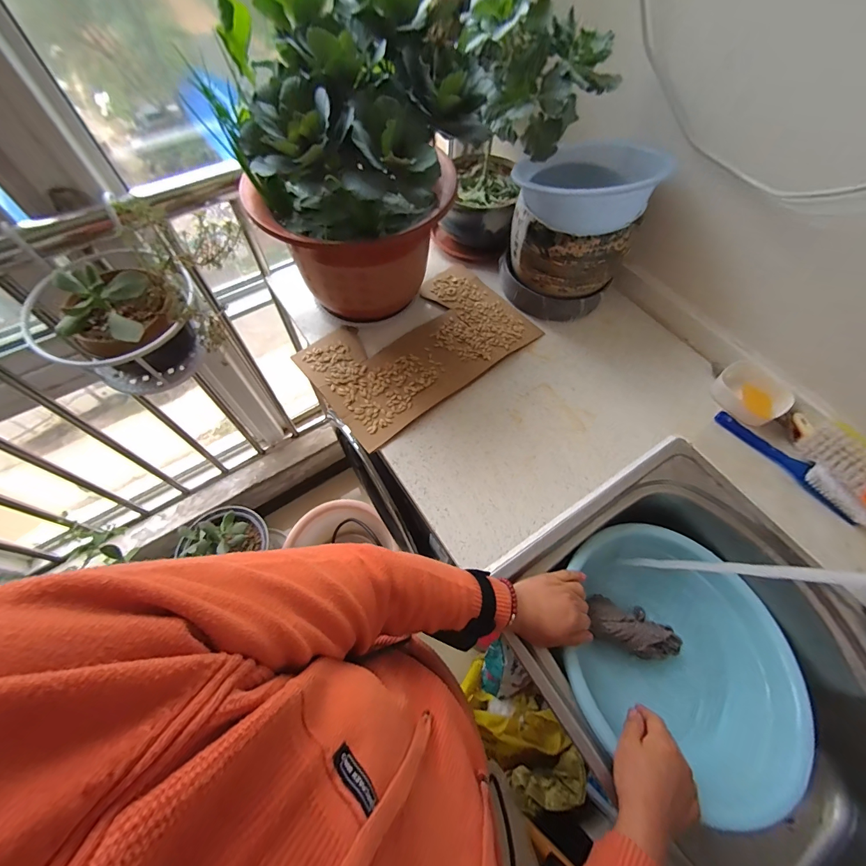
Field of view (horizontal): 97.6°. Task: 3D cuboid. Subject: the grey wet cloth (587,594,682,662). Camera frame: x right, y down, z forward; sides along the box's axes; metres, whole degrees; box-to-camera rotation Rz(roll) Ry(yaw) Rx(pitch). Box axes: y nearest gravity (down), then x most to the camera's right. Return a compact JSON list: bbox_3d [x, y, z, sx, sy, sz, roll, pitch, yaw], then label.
[{"bbox_3d":[0.315,0.307,0.593,0.151,0.047,0.069,22,64,-3],"label":"grey wet cloth"}]

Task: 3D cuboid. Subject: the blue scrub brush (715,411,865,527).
[{"bbox_3d":[0.553,0.045,0.585,0.028,0.033,0.230,-33,67,-16],"label":"blue scrub brush"}]

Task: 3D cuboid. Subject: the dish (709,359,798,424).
[{"bbox_3d":[0.531,-0.066,0.637,0.088,0.036,0.107,-37,68,-18],"label":"dish"}]

